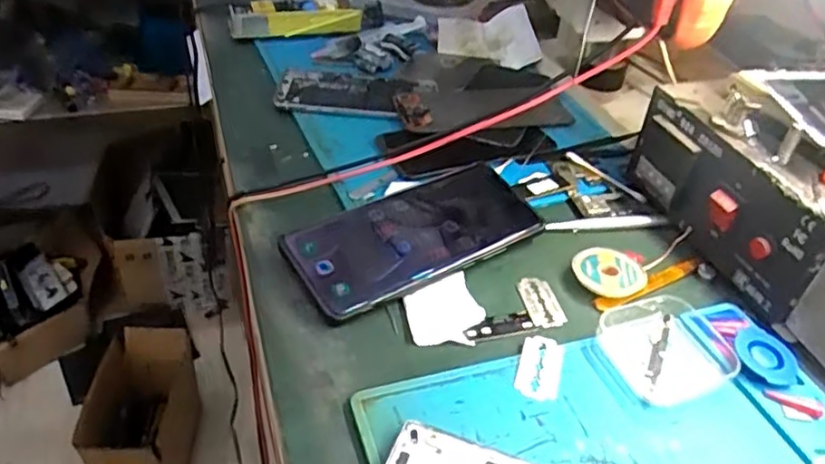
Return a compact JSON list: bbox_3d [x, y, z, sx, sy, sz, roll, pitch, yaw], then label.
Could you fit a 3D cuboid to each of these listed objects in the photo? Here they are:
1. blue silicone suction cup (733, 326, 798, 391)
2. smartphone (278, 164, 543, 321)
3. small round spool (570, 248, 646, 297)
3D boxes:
[{"bbox_3d":[0.198,0.071,0.367,0.033,0.009,0.039,21,42,22],"label":"blue silicone suction cup"},{"bbox_3d":[0.003,-0.001,0.436,0.169,0.013,0.080,-20,55,-24],"label":"smartphone"},{"bbox_3d":[0.126,0.025,0.422,0.043,0.008,0.042,2,39,-2],"label":"small round spool"}]

